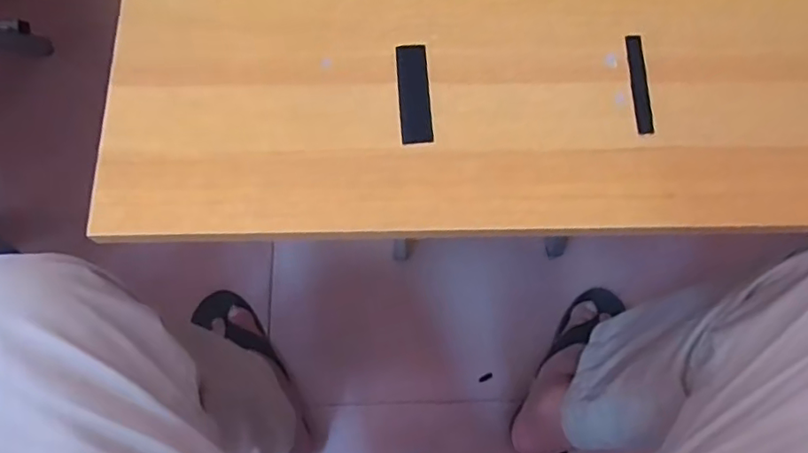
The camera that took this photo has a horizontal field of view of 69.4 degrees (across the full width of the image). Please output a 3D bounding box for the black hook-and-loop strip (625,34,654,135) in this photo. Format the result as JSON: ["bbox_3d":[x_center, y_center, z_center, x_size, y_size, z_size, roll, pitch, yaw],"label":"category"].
[{"bbox_3d":[0.149,-0.091,0.369,0.011,0.004,0.070,1,73,-1],"label":"black hook-and-loop strip"}]

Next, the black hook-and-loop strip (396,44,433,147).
[{"bbox_3d":[0.007,-0.084,0.364,0.020,0.004,0.069,-3,73,-3],"label":"black hook-and-loop strip"}]

